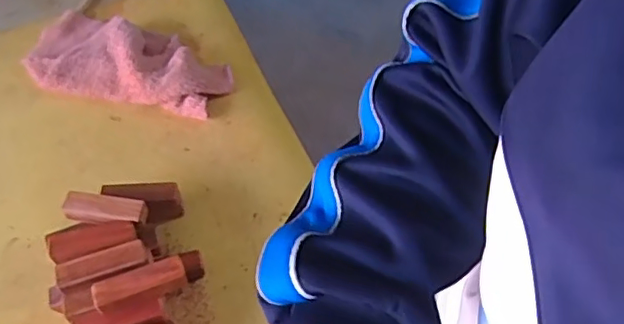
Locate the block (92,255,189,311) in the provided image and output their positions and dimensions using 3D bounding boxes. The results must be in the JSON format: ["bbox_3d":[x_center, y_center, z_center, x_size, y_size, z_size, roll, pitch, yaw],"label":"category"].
[{"bbox_3d":[-0.151,0.106,0.514,0.078,0.017,0.025,-20,58,-15],"label":"block"}]

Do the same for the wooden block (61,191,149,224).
[{"bbox_3d":[-0.204,0.047,0.577,0.078,0.013,0.028,6,55,2],"label":"wooden block"}]

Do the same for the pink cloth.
[{"bbox_3d":[-0.233,-0.125,0.742,0.254,0.040,0.129,20,57,11],"label":"pink cloth"}]

